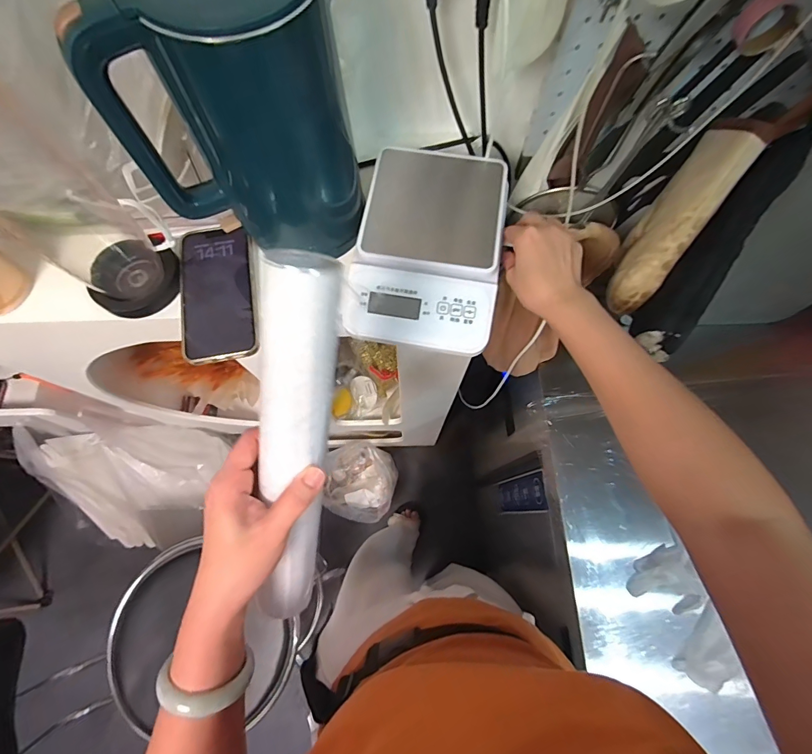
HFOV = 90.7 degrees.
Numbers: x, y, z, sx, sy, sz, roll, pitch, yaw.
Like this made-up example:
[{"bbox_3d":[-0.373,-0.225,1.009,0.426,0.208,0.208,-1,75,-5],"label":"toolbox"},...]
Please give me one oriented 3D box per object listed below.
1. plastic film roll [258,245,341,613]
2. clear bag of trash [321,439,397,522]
[{"bbox_3d":[-0.082,0.067,0.294,0.048,0.035,0.299,11,117,3],"label":"plastic film roll"},{"bbox_3d":[-0.152,0.330,1.295,0.231,0.146,0.237,9,72,3],"label":"clear bag of trash"}]

